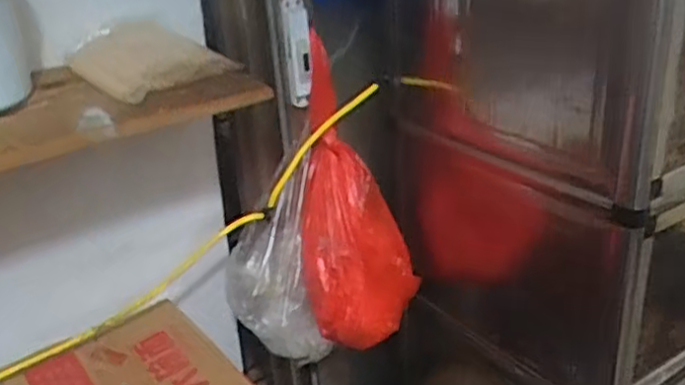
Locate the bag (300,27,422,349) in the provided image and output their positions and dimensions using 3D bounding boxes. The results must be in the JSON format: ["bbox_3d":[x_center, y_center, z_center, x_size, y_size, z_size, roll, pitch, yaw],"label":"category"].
[{"bbox_3d":[0.004,0.004,0.952,0.180,0.415,0.067,-17,9,-27],"label":"bag"}]

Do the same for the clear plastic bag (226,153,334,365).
[{"bbox_3d":[-0.090,0.119,0.969,0.130,0.249,0.098,-8,28,-12],"label":"clear plastic bag"}]

